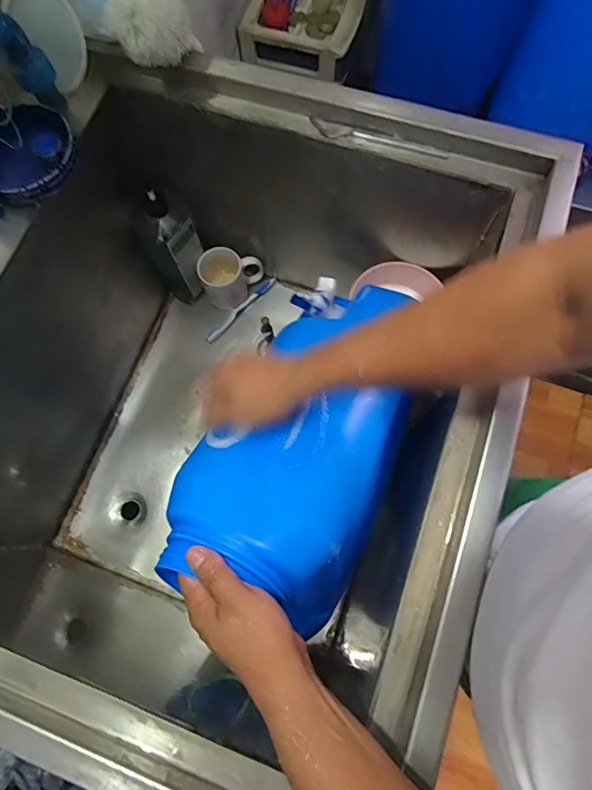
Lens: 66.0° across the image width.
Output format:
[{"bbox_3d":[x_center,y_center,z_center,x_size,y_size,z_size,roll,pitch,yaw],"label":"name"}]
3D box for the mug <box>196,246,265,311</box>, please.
[{"bbox_3d":[-0.126,-0.225,0.857,0.077,0.096,0.102,37,79,11],"label":"mug"}]

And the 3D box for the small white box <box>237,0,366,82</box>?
[{"bbox_3d":[0.012,-0.563,0.687,0.167,0.058,0.130,15,76,6],"label":"small white box"}]

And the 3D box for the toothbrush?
[{"bbox_3d":[-0.107,-0.168,0.888,0.018,0.015,0.179,44,80,12],"label":"toothbrush"}]

